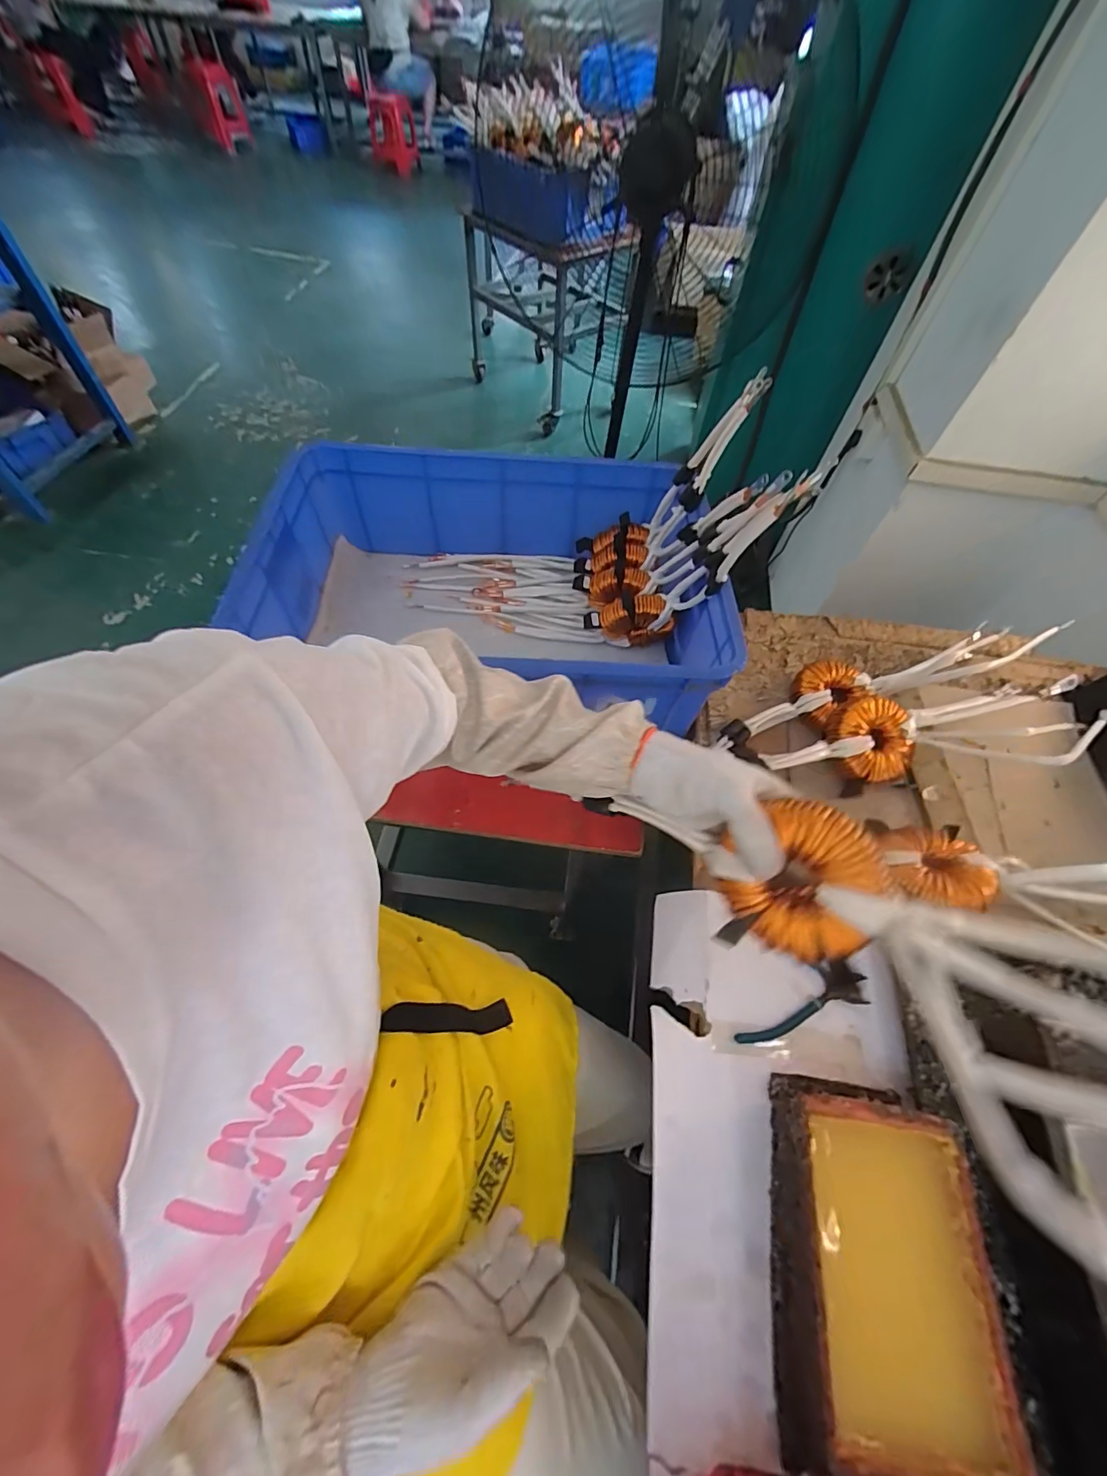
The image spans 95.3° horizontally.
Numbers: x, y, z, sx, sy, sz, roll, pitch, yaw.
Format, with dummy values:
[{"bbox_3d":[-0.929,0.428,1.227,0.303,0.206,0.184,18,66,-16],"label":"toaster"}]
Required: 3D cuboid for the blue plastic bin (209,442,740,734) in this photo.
[{"bbox_3d":[-0.086,-0.213,0.750,0.619,0.200,0.412,3,58,-2],"label":"blue plastic bin"}]

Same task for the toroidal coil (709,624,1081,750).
[{"bbox_3d":[0.439,-0.082,0.709,0.447,0.084,0.089,-11,60,-10],"label":"toroidal coil"}]

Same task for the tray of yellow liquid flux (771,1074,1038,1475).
[{"bbox_3d":[0.243,0.399,0.382,0.137,0.067,0.225,8,58,1],"label":"tray of yellow liquid flux"}]

